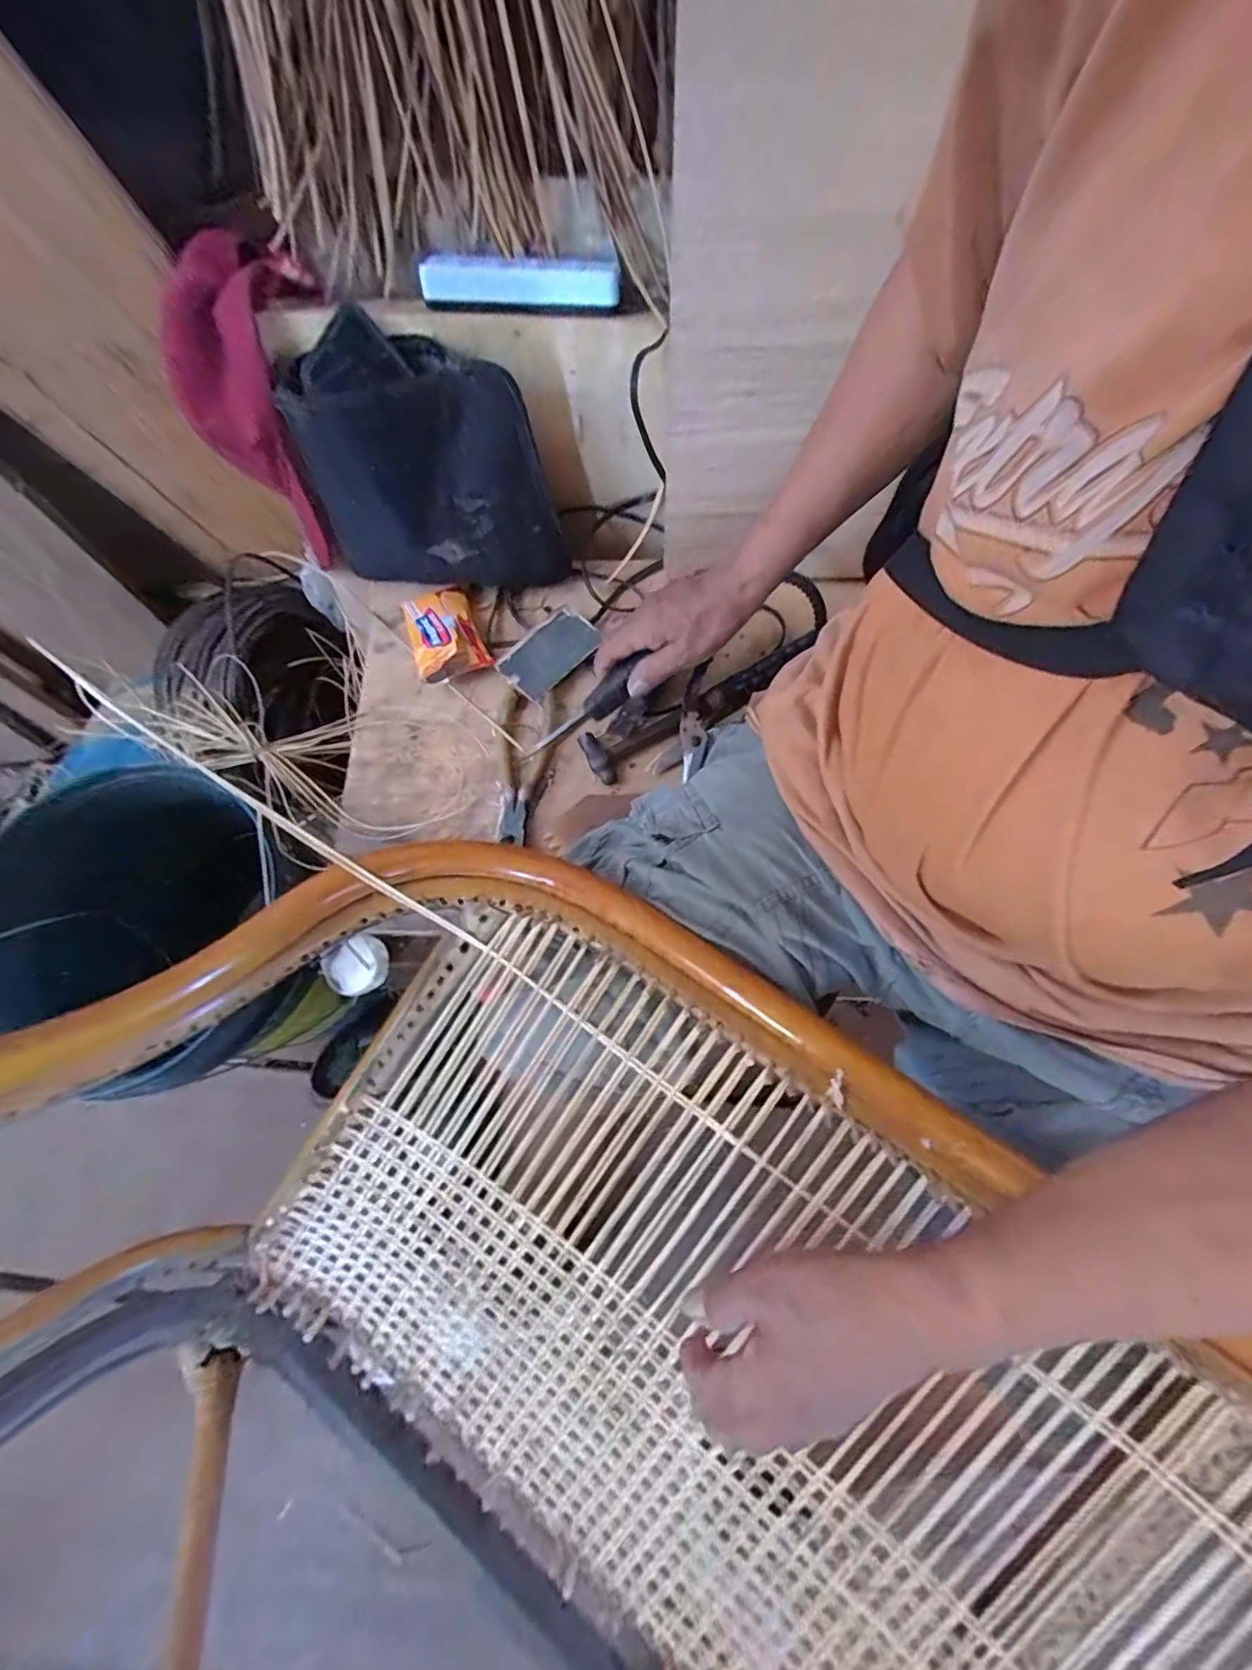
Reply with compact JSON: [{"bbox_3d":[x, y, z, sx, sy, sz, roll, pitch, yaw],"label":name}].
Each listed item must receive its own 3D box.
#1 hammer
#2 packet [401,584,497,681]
[{"bbox_3d":[0.070,-0.127,0.518,0.240,0.032,0.042,-30,74,-8],"label":"hammer"},{"bbox_3d":[-0.181,-0.202,0.541,0.066,0.041,0.104,-23,73,-6],"label":"packet"}]

